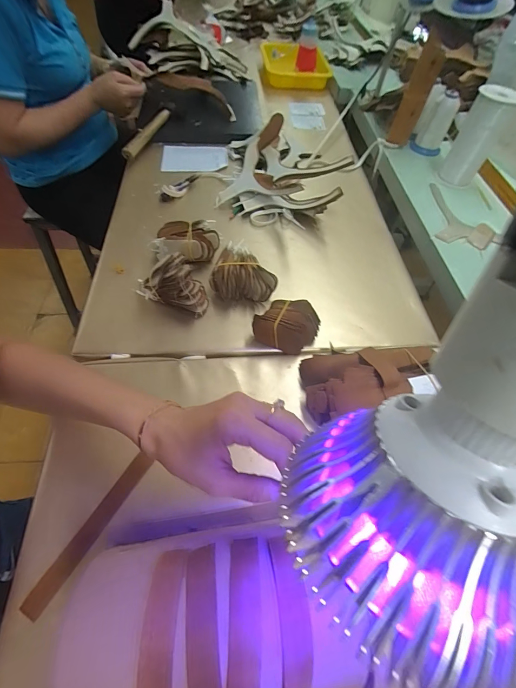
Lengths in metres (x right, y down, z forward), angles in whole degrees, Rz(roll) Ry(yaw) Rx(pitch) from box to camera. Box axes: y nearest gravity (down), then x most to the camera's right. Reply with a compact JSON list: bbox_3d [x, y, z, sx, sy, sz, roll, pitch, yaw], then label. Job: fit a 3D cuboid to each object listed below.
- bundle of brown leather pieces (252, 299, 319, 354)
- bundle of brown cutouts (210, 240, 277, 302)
[{"bbox_3d":[0.039,-0.024,0.444,0.085,0.055,0.057,24,57,11],"label":"bundle of brown leather pieces"},{"bbox_3d":[-0.023,-0.107,0.497,0.098,0.047,0.089,-1,56,-7],"label":"bundle of brown cutouts"}]

